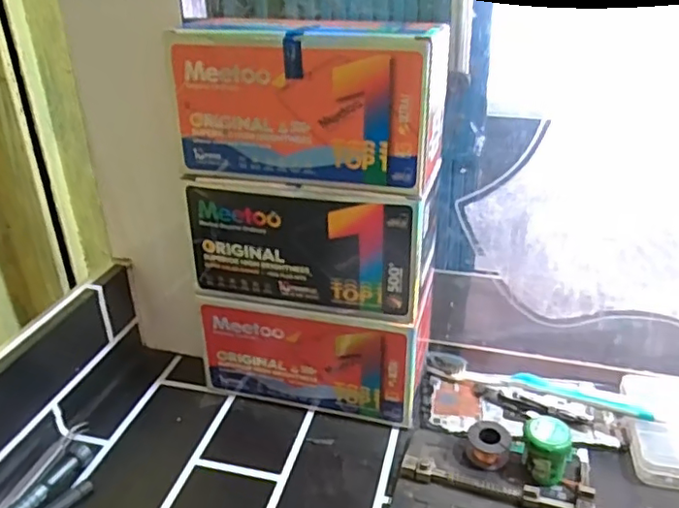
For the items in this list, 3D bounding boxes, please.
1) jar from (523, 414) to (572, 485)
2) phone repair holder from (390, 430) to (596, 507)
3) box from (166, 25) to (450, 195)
[{"bbox_3d":[0.142,0.139,0.416,0.030,0.042,0.030,-1,29,0],"label":"jar"},{"bbox_3d":[0.104,0.161,0.408,0.126,0.019,0.093,9,31,16],"label":"phone repair holder"},{"bbox_3d":[-0.015,-0.111,0.420,0.172,0.100,0.093,8,30,14],"label":"box"}]

